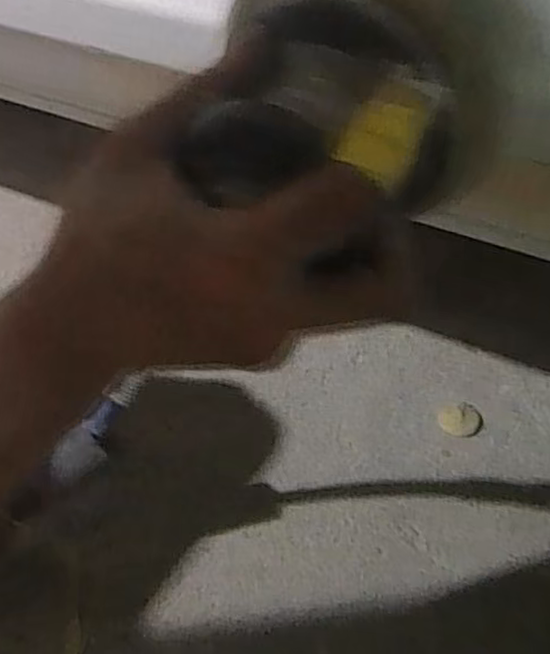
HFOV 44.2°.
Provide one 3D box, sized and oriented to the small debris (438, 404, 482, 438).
[{"bbox_3d":[0.159,0.080,0.581,0.036,0.004,0.031,-11,47,-8],"label":"small debris"}]

